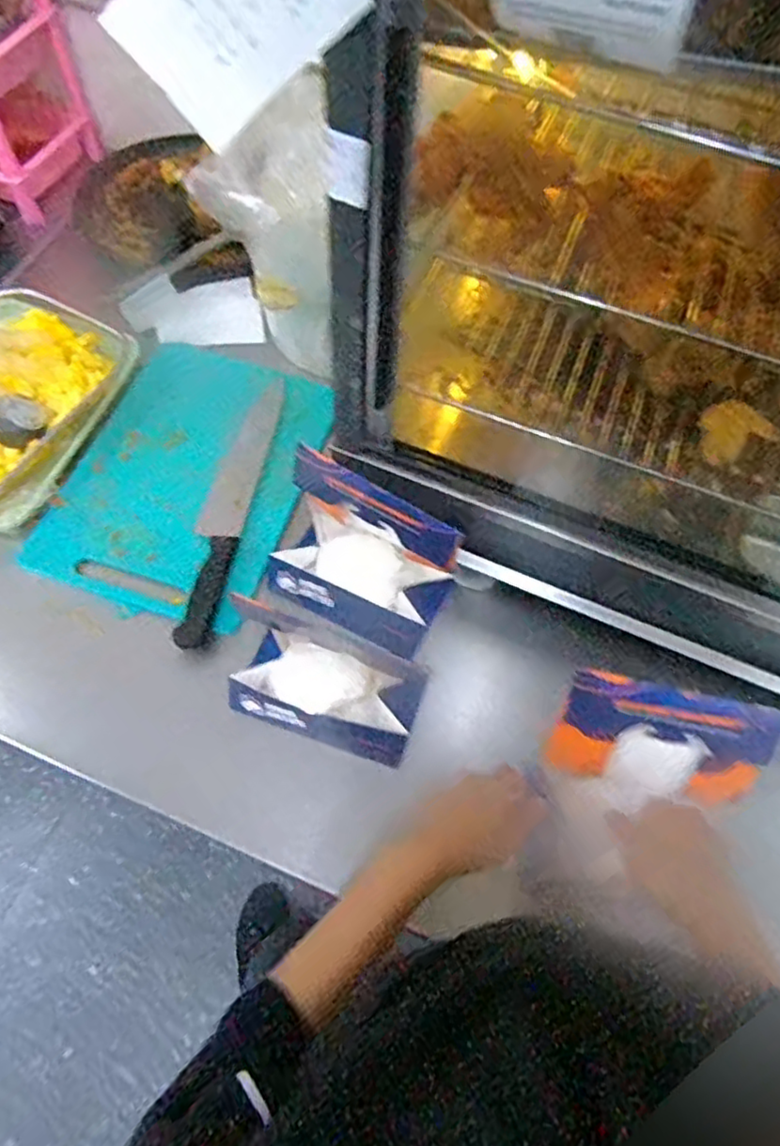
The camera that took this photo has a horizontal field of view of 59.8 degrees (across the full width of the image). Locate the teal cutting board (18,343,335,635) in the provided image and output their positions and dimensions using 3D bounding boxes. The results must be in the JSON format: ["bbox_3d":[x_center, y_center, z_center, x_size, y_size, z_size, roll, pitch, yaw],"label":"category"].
[{"bbox_3d":[-0.226,-0.113,0.773,0.252,0.019,0.331,19,67,8],"label":"teal cutting board"}]

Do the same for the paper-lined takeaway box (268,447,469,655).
[{"bbox_3d":[-0.028,-0.018,0.676,0.172,0.168,0.110,25,63,10],"label":"paper-lined takeaway box"}]

